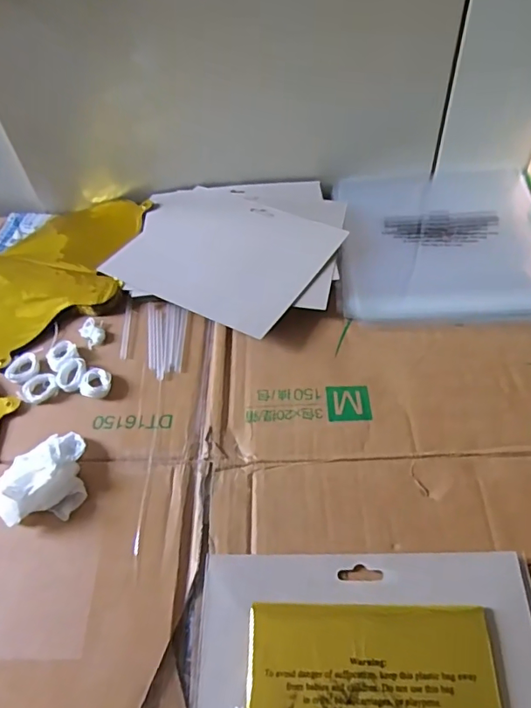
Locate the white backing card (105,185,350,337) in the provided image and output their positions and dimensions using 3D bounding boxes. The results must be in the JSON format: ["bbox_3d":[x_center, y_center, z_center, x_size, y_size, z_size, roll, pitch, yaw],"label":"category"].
[{"bbox_3d":[-0.039,-0.102,0.510,0.185,0.010,0.160,26,60,19],"label":"white backing card"}]

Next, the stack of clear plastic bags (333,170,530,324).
[{"bbox_3d":[0.182,-0.121,0.519,0.212,0.017,0.235,1,52,5],"label":"stack of clear plastic bags"}]

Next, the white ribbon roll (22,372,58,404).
[{"bbox_3d":[-0.191,0.029,0.434,0.028,0.004,0.028,-2,51,3],"label":"white ribbon roll"}]

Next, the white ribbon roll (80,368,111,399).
[{"bbox_3d":[-0.139,0.024,0.422,0.023,0.009,0.025,-2,51,3],"label":"white ribbon roll"}]

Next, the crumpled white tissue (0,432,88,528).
[{"bbox_3d":[-0.159,0.084,0.361,0.053,0.029,0.063,-11,52,-5],"label":"crumpled white tissue"}]

